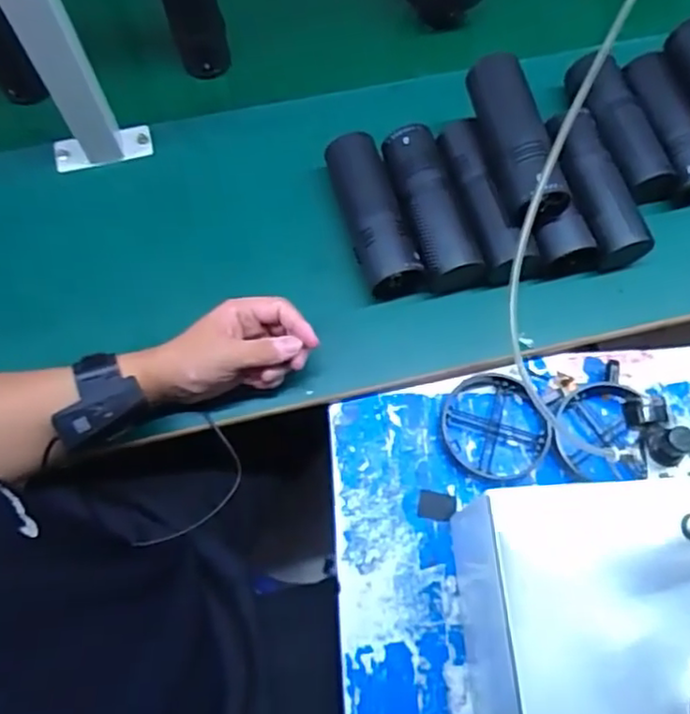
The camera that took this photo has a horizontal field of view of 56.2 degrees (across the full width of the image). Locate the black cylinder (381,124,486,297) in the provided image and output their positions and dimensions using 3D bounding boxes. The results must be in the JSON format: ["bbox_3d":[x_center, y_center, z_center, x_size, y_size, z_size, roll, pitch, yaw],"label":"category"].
[{"bbox_3d":[0.081,-0.143,0.641,0.058,0.055,0.163,-17,71,-7],"label":"black cylinder"}]

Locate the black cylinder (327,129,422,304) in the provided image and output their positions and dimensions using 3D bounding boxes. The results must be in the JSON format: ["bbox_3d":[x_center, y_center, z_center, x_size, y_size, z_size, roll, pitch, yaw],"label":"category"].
[{"bbox_3d":[0.024,-0.138,0.629,0.056,0.061,0.163,-16,71,-7],"label":"black cylinder"}]

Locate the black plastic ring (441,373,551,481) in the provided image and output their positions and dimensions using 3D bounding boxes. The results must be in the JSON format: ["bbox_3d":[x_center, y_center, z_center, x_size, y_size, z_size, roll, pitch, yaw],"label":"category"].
[{"bbox_3d":[0.139,0.064,0.597,0.096,0.012,0.099,0,69,-1],"label":"black plastic ring"}]

